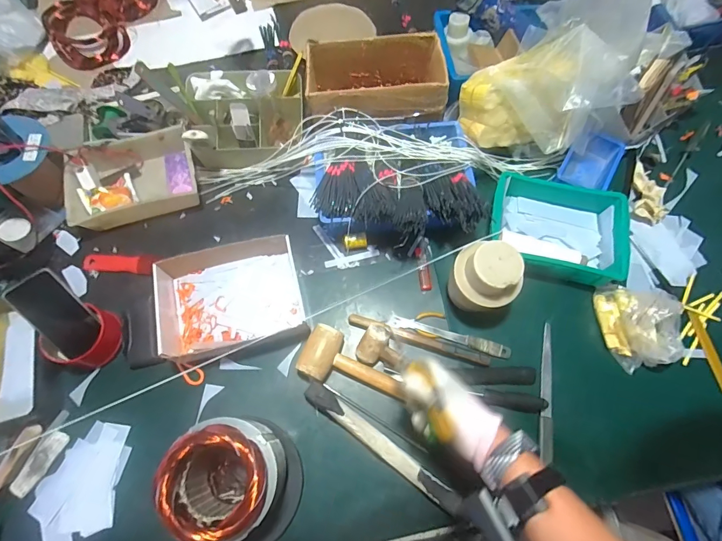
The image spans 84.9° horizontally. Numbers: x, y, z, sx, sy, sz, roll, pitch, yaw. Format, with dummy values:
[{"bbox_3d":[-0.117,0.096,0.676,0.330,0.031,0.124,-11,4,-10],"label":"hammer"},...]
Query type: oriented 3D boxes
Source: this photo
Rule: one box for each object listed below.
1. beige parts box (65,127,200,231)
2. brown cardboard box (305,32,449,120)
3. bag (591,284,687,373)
[{"bbox_3d":[-0.457,-0.184,0.801,0.243,0.059,0.176,-14,69,-6],"label":"beige parts box"},{"bbox_3d":[0.028,-0.390,0.819,0.286,0.091,0.171,-3,70,-2],"label":"brown cardboard box"},{"bbox_3d":[0.507,0.089,0.707,0.129,0.081,0.158,-15,69,-6],"label":"bag"}]

